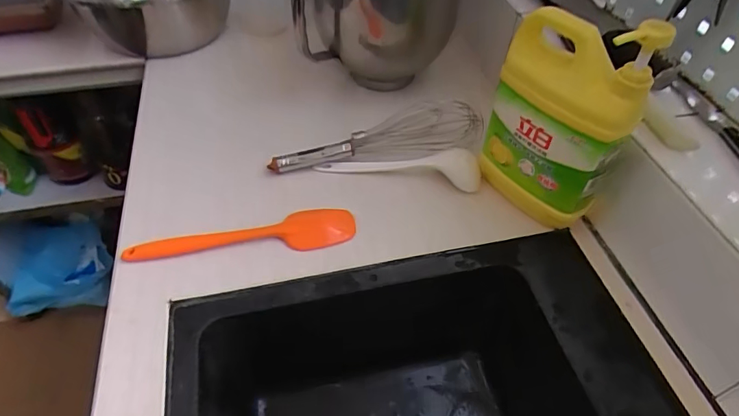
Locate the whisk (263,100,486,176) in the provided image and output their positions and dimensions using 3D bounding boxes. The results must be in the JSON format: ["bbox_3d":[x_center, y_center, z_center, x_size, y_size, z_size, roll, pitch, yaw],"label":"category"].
[{"bbox_3d":[0.009,-0.098,0.637,0.291,0.051,0.074,-9,49,-9],"label":"whisk"}]

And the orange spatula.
[{"bbox_3d":[-0.146,0.037,0.539,0.260,0.014,0.051,-10,51,-8],"label":"orange spatula"}]

